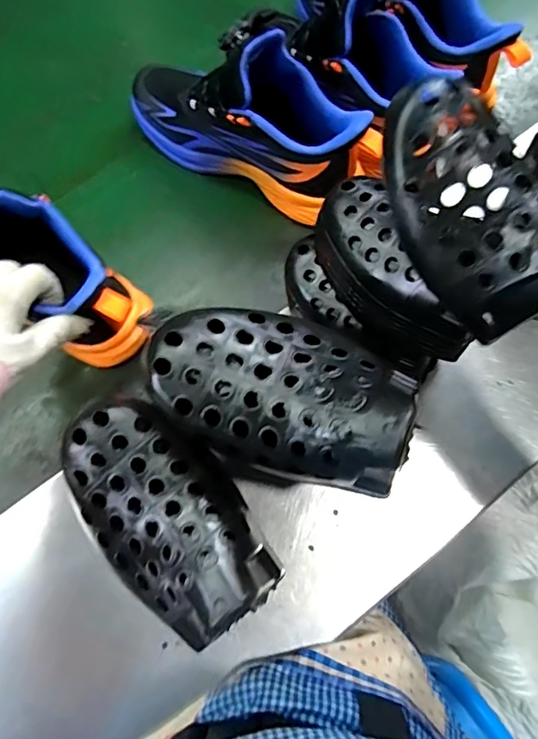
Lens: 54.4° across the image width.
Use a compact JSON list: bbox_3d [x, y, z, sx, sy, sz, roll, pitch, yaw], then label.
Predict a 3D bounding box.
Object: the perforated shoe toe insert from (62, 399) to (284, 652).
[{"bbox_3d":[-0.059,0.075,0.285,0.076,0.052,0.137,-35,77,-9],"label":"perforated shoe toe insert"}]

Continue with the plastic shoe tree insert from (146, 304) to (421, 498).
[{"bbox_3d":[0.005,0.007,0.258,0.130,0.035,0.085,24,76,6],"label":"plastic shoe tree insert"}]

